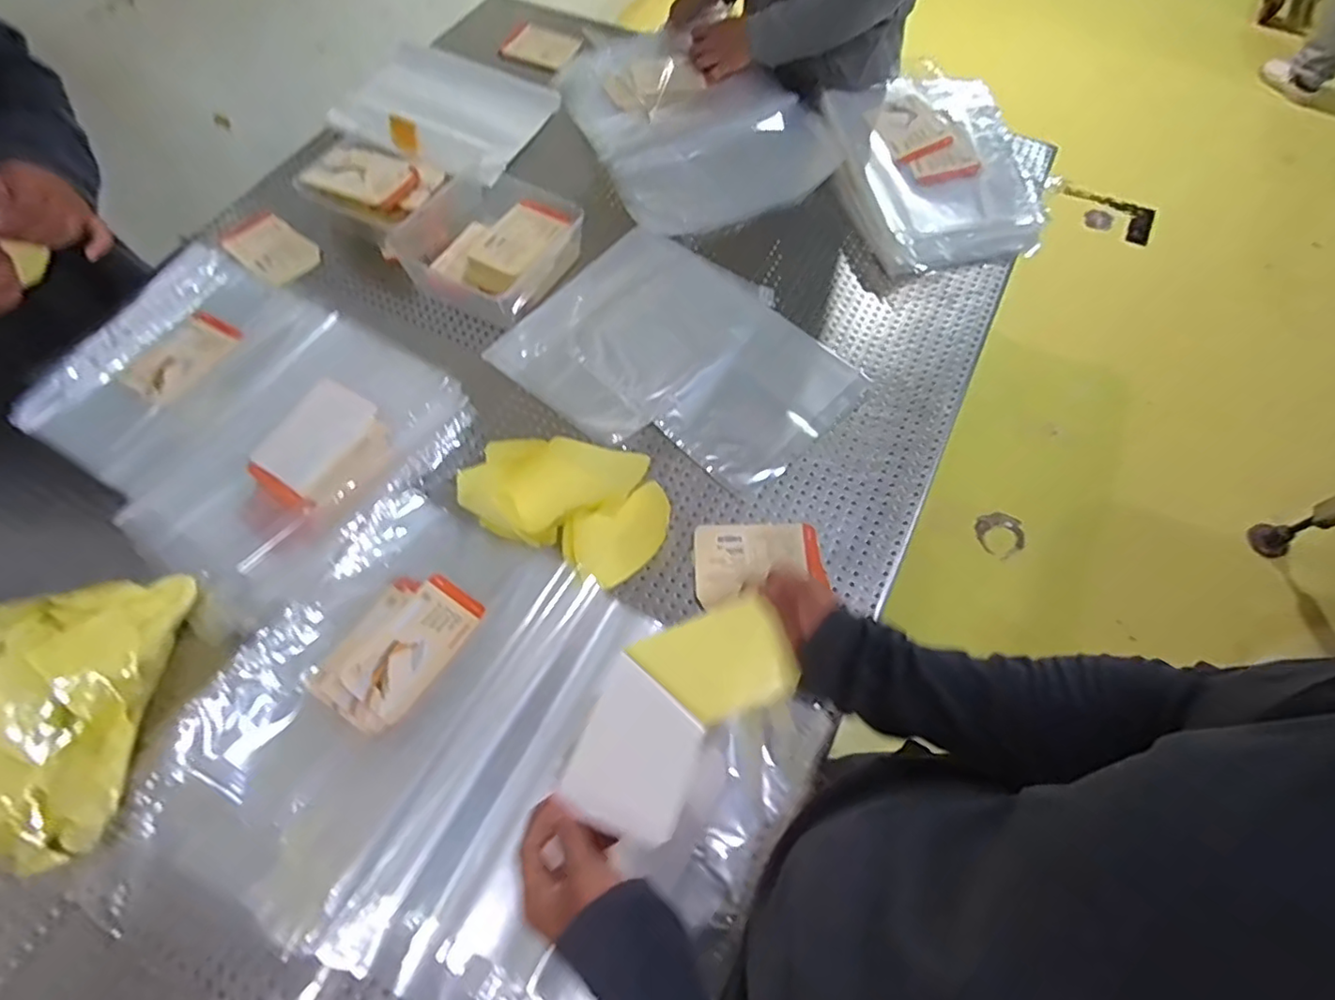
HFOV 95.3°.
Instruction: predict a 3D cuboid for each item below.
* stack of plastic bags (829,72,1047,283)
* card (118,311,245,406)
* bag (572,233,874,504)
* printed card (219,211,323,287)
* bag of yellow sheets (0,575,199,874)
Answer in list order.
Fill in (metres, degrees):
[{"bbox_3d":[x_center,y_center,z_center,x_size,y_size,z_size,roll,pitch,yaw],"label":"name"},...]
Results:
[{"bbox_3d":[0.380,-0.490,0.896,0.284,0.091,0.369,-7,63,-4],"label":"stack of plastic bags"},{"bbox_3d":[-0.613,-0.183,0.767,0.089,0.009,0.127,33,73,10],"label":"card"},{"bbox_3d":[0.047,-0.182,0.763,0.352,0.017,0.233,41,70,18],"label":"bag"},{"bbox_3d":[-0.559,-0.357,0.859,0.142,0.009,0.084,35,73,14],"label":"printed card"},{"bbox_3d":[-0.634,0.179,0.526,0.300,0.102,0.246,-1,63,-1],"label":"bag of yellow sheets"}]

